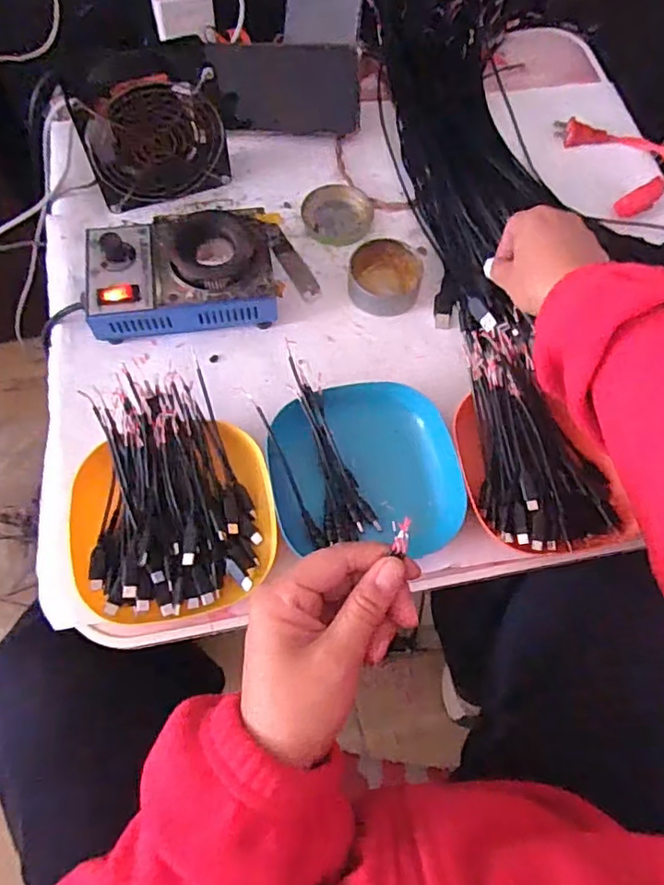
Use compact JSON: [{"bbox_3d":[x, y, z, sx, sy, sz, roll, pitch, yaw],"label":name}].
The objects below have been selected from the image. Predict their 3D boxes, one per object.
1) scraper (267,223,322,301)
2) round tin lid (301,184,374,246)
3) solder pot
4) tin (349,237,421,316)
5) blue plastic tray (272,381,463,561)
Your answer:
[{"bbox_3d":[-0.037,-0.166,0.545,0.019,0.004,0.092,-27,69,-11],"label":"scraper"},{"bbox_3d":[0.006,-0.218,0.565,0.066,0.005,0.065,1,69,-2],"label":"round tin lid"},{"bbox_3d":[-0.125,-0.140,0.497,0.150,0.059,0.106,-6,70,-5],"label":"solder pot"},{"bbox_3d":[0.047,-0.146,0.524,0.062,0.022,0.062,1,69,-2],"label":"tin"},{"bbox_3d":[0.023,0.023,0.449,0.133,0.035,0.129,-8,70,-6],"label":"blue plastic tray"}]

